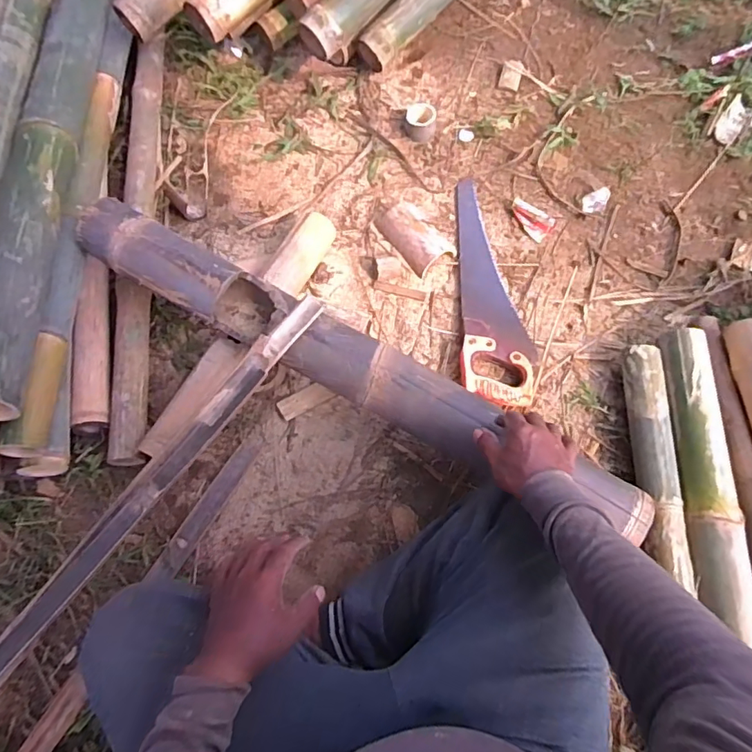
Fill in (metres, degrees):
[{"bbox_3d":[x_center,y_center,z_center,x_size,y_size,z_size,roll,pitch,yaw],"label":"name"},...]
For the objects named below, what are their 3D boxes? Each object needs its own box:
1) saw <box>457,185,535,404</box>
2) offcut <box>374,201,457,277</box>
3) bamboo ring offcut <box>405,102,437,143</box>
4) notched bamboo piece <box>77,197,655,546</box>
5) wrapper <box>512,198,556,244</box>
[{"bbox_3d":[0.199,-0.166,0.898,0.118,0.034,0.460,-1,69,3],"label":"saw"},{"bbox_3d":[0.067,-0.262,0.931,0.091,0.048,0.157,-29,70,-8],"label":"offcut"},{"bbox_3d":[0.088,-0.505,1.027,0.063,0.038,0.072,3,69,4],"label":"bamboo ring offcut"},{"bbox_3d":[-0.044,-0.016,0.755,0.902,0.079,0.098,28,73,8],"label":"notched bamboo piece"},{"bbox_3d":[0.282,-0.289,0.955,0.088,0.011,0.053,39,75,16],"label":"wrapper"}]

